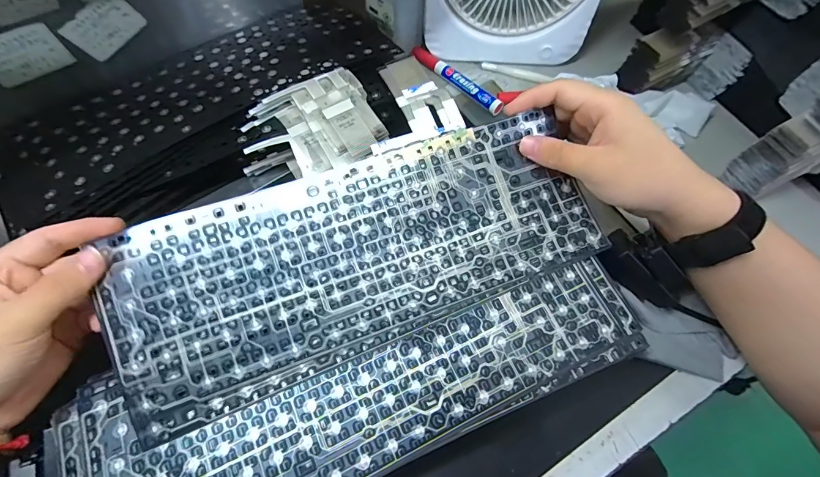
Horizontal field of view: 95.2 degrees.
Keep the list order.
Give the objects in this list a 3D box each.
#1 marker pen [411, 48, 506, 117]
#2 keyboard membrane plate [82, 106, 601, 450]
[{"bbox_3d":[0.056,-0.190,0.449,0.015,0.018,0.143,-38,69,-18],"label":"marker pen"},{"bbox_3d":[-0.032,0.008,0.266,0.333,0.006,0.126,-21,85,-10],"label":"keyboard membrane plate"}]

